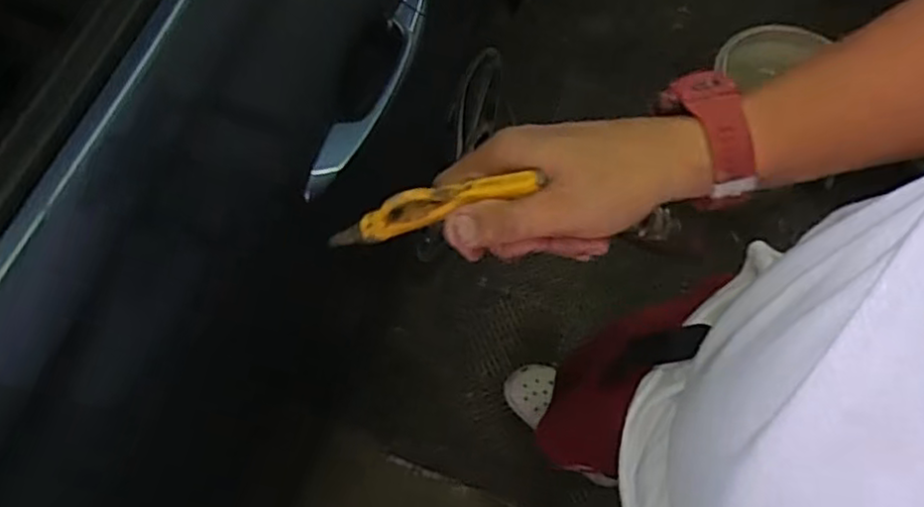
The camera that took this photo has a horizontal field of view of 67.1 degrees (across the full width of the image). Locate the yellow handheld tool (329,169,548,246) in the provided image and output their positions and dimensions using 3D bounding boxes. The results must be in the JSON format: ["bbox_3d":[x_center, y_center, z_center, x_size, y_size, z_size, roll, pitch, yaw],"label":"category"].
[{"bbox_3d":[-0.023,-0.025,0.372,0.121,0.026,0.013,-16,63,19],"label":"yellow handheld tool"}]

